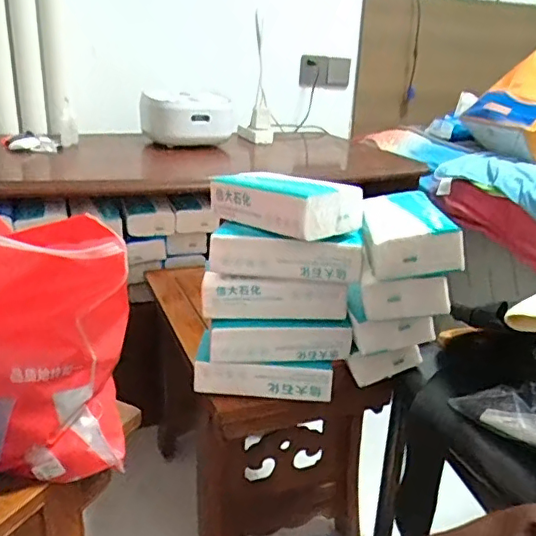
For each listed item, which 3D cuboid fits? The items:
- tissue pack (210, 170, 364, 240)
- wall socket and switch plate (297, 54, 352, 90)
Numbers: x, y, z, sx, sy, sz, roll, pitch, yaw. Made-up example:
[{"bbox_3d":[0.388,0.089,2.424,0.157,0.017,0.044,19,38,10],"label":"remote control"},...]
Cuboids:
[{"bbox_3d":[0.017,-0.081,0.661,0.093,0.057,0.170,-15,27,-38],"label":"tissue pack"},{"bbox_3d":[0.168,-0.579,1.667,0.163,0.094,0.030,5,39,-8],"label":"wall socket and switch plate"}]

